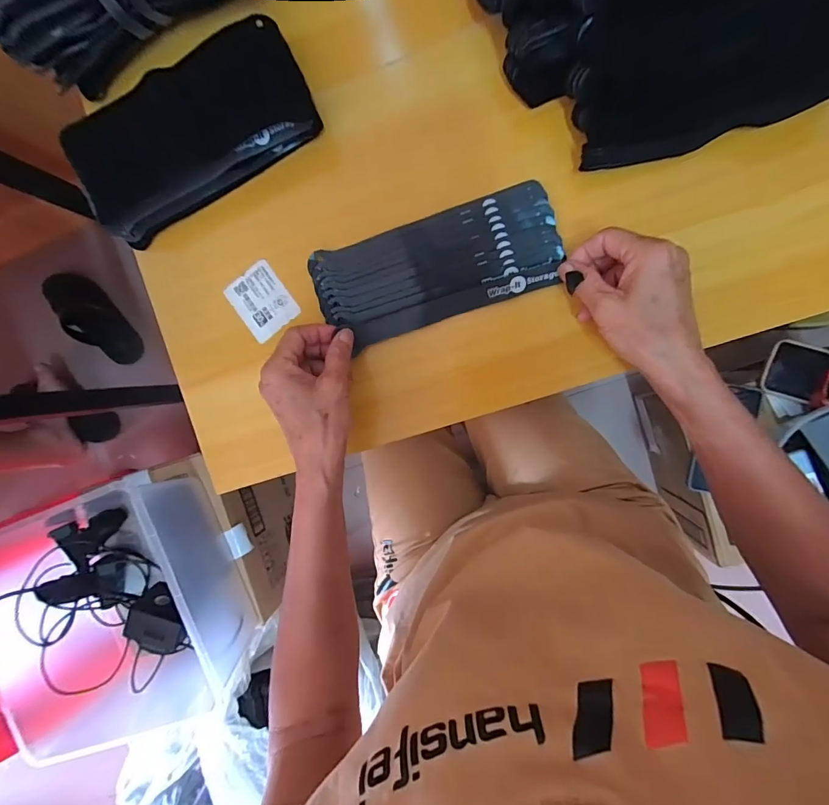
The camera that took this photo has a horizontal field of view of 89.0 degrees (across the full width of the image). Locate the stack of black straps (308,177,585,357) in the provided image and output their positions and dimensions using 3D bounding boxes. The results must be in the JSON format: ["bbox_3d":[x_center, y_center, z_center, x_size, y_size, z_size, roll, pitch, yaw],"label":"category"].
[{"bbox_3d":[0.017,-0.111,0.352,0.197,0.020,0.084,-15,93,10],"label":"stack of black straps"}]

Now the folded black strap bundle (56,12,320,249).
[{"bbox_3d":[-0.180,-0.216,0.343,0.195,0.033,0.090,-25,92,9],"label":"folded black strap bundle"}]

